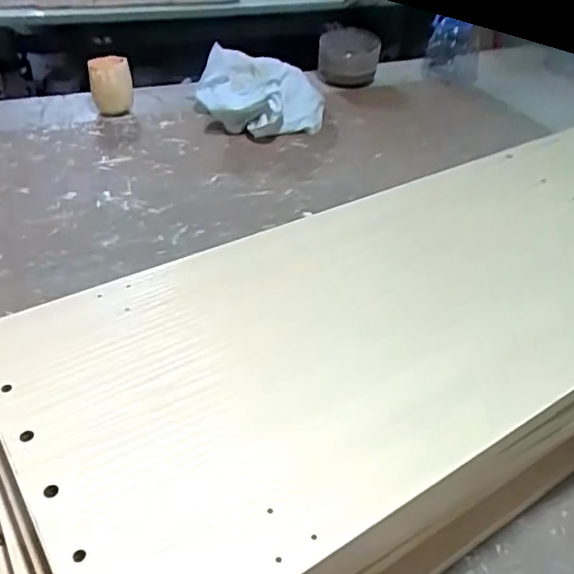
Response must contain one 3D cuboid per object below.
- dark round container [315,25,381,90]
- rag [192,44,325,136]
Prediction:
[{"bbox_3d":[0.099,-0.380,0.998,0.101,0.064,0.093,11,41,5],"label":"dark round container"},{"bbox_3d":[-0.044,-0.282,0.871,0.147,0.080,0.206,-8,43,-17],"label":"rag"}]

